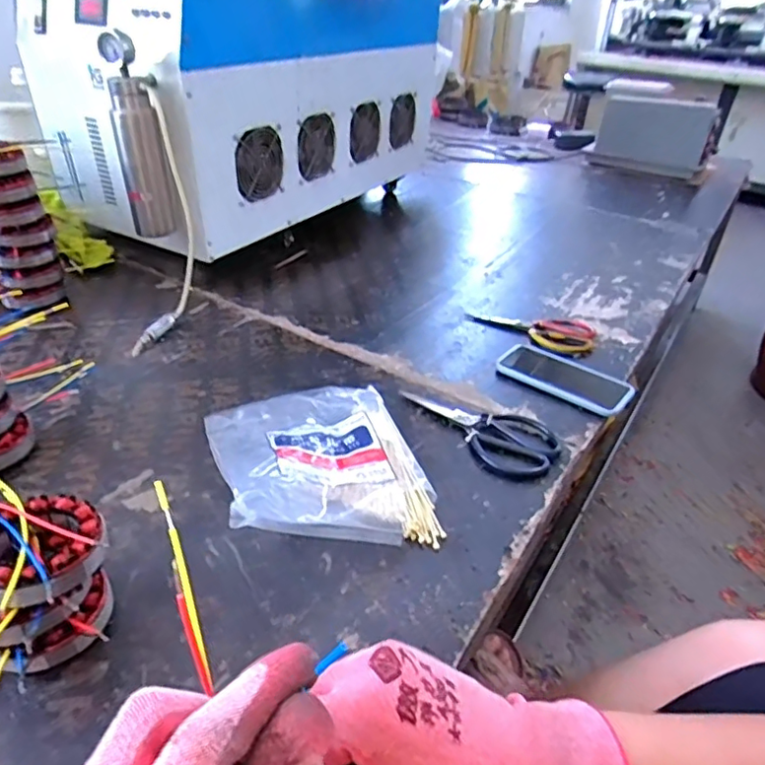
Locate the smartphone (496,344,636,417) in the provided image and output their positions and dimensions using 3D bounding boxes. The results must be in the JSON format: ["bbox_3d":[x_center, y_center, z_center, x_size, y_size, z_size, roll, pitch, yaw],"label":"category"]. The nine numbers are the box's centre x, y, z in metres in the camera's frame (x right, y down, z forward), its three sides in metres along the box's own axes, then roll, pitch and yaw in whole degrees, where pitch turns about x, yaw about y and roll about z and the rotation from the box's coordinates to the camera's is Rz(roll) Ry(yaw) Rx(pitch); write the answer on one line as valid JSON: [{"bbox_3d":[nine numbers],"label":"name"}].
[{"bbox_3d":[0.242,-0.006,0.764,0.171,0.017,0.082,28,41,31],"label":"smartphone"}]

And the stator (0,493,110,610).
[{"bbox_3d":[-0.244,0.117,0.405,0.088,0.031,0.090,3,35,-2],"label":"stator"}]

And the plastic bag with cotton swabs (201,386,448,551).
[{"bbox_3d":[-0.066,0.066,0.587,0.197,0.073,0.251,-9,37,-18],"label":"plastic bag with cotton swabs"}]

